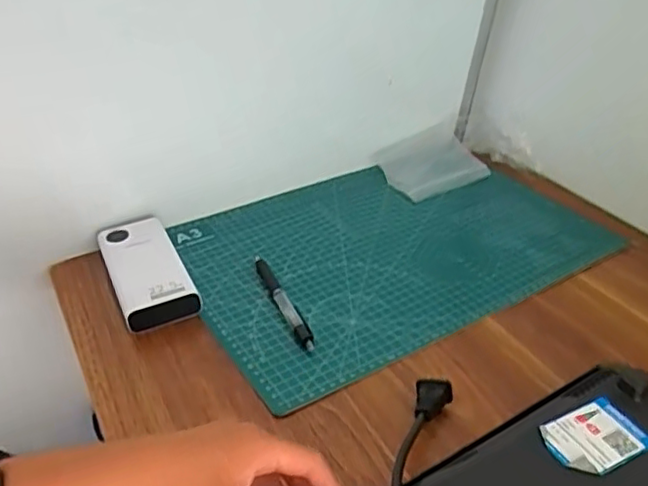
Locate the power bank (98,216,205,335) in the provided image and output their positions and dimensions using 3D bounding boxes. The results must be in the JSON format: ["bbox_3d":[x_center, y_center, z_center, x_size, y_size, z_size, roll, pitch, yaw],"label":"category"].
[{"bbox_3d":[-0.176,0.025,0.612,0.066,0.034,0.146,-15,38,-24],"label":"power bank"}]

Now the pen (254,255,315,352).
[{"bbox_3d":[-0.040,0.052,0.592,0.014,0.013,0.144,-13,37,-21],"label":"pen"}]

